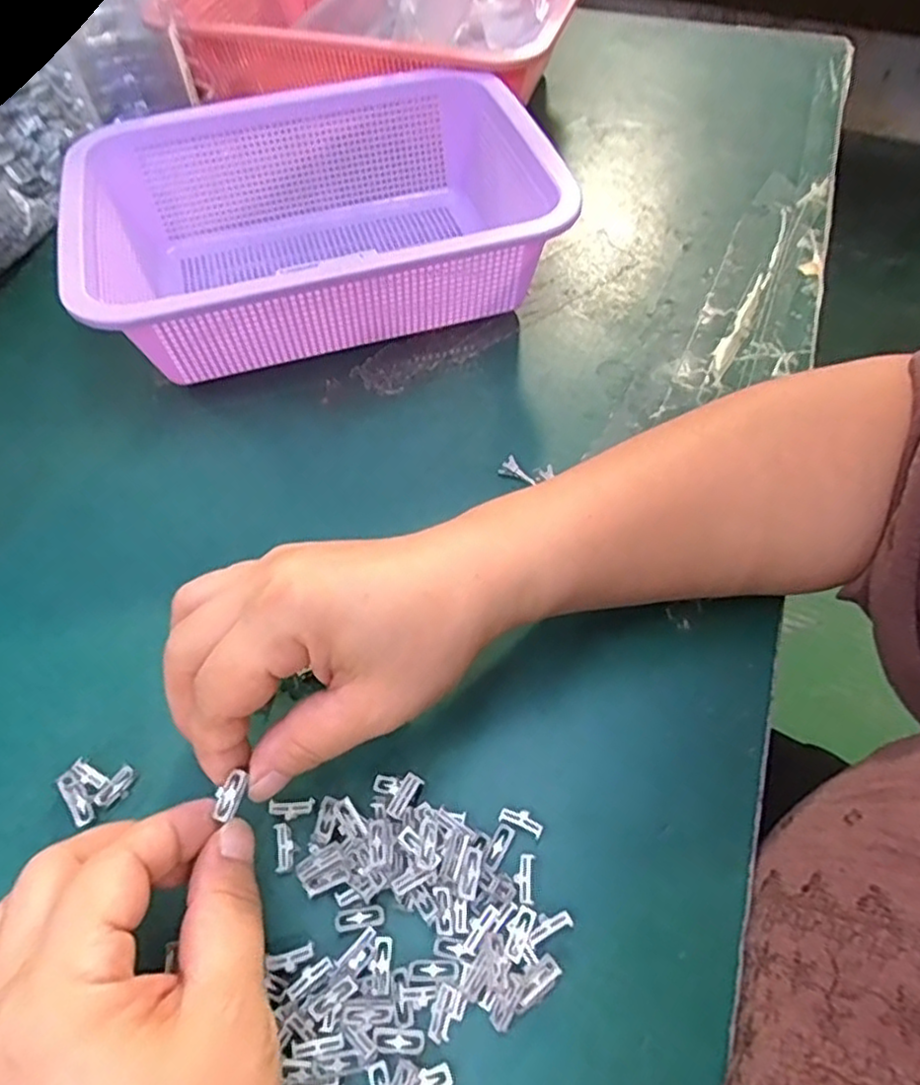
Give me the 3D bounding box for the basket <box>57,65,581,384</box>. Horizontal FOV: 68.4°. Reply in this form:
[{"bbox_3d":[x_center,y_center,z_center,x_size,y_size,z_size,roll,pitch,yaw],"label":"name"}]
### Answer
[{"bbox_3d":[-0.085,-0.191,0.407,0.261,0.078,0.182,-14,58,-9],"label":"basket"}]

